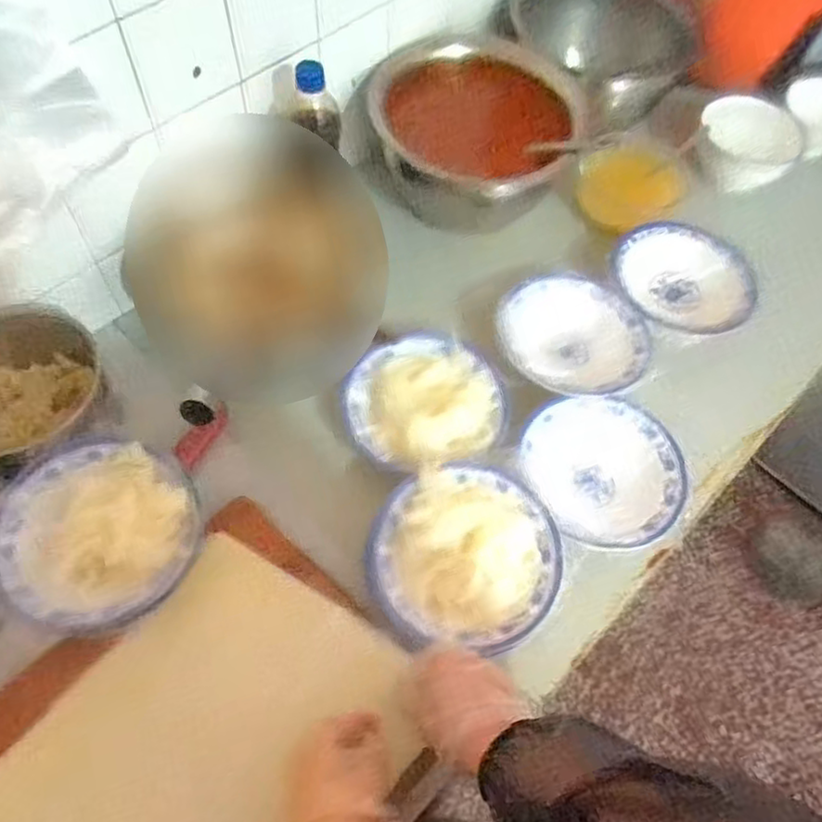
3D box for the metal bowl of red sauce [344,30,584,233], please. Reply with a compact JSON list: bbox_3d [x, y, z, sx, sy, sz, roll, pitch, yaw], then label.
[{"bbox_3d":[0.073,-0.345,0.859,0.248,0.101,0.232,1,60,-2],"label":"metal bowl of red sauce"}]

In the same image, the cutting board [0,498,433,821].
[{"bbox_3d":[-0.191,0.281,0.549,0.267,0.029,0.381,41,67,19],"label":"cutting board"}]

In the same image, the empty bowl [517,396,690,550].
[{"bbox_3d":[0.192,0.063,0.708,0.163,0.058,0.168,-12,62,-9],"label":"empty bowl"}]

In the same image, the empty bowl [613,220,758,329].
[{"bbox_3d":[0.335,-0.163,0.865,0.168,0.058,0.178,1,60,-2],"label":"empty bowl"}]

